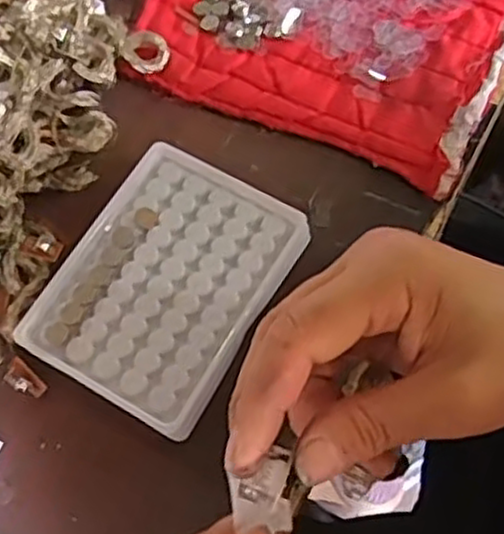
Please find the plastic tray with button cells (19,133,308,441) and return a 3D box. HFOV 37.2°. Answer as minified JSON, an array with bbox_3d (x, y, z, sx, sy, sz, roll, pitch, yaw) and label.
[{"bbox_3d":[-0.043,0.009,0.386,0.100,0.027,0.129,29,71,11],"label":"plastic tray with button cells"}]

